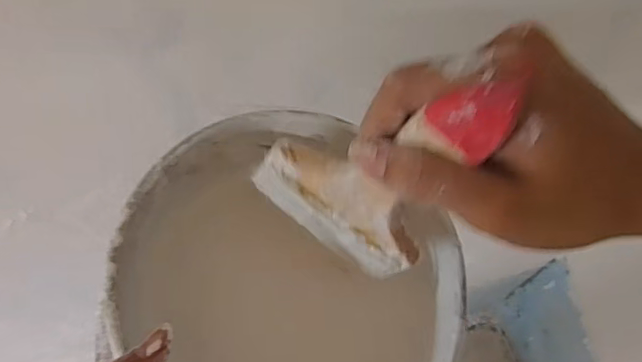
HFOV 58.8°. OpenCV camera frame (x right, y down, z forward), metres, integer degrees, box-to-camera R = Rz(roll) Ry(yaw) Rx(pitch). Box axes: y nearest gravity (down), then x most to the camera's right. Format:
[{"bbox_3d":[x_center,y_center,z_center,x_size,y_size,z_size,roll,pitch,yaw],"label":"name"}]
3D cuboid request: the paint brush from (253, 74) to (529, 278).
[{"bbox_3d":[0.027,0.002,0.251,0.086,0.173,0.028,28,67,-12],"label":"paint brush"}]

